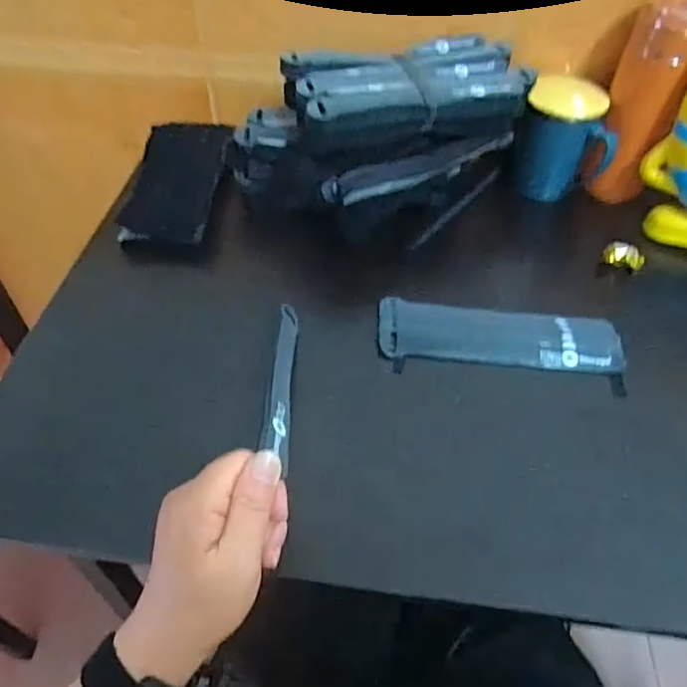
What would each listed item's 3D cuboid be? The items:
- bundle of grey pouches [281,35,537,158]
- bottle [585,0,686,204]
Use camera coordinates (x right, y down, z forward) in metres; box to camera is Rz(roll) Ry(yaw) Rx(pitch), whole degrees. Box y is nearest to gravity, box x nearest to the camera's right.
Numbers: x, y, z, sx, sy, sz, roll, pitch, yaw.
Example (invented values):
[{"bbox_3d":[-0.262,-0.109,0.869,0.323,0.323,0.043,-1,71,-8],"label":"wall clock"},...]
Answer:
[{"bbox_3d":[0.063,-0.233,0.562,0.228,0.065,0.117,-10,51,-10],"label":"bundle of grey pouches"},{"bbox_3d":[0.288,-0.228,0.573,0.057,0.173,0.053,10,50,6],"label":"bottle"}]

